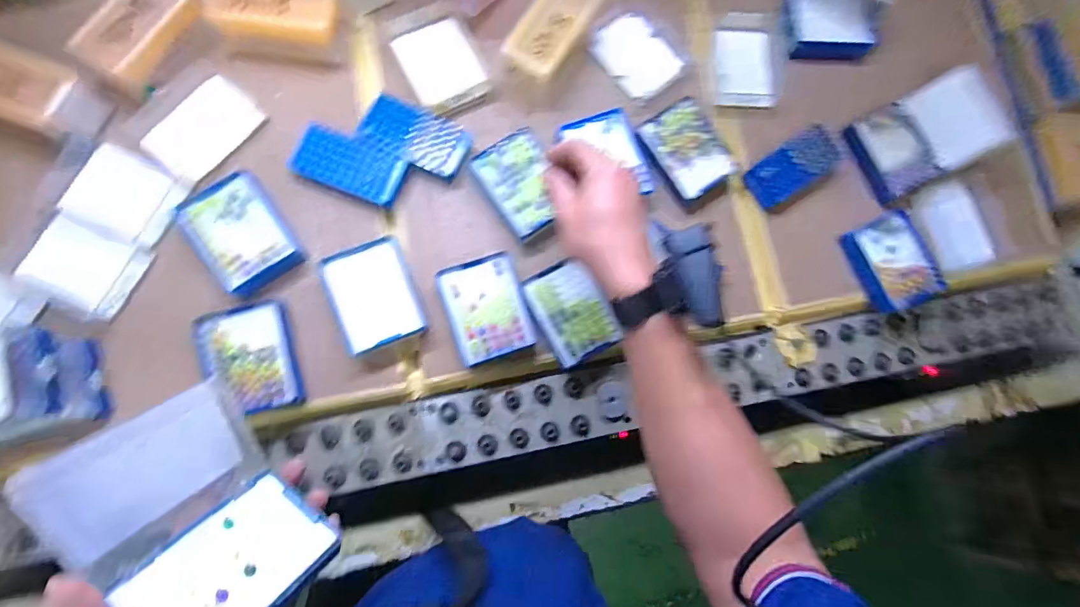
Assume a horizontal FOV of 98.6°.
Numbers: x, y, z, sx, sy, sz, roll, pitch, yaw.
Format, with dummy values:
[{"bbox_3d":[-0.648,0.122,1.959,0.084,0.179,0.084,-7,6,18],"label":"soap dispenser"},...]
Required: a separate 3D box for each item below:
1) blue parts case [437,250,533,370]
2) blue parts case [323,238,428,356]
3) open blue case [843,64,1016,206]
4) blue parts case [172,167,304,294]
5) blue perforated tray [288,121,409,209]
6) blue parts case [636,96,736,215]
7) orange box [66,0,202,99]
[{"bbox_3d":[-0.056,0.006,0.495,0.080,0.039,0.103,-17,85,-8],"label":"blue parts case"},{"bbox_3d":[-0.172,-0.007,0.486,0.081,0.030,0.105,-21,88,-8],"label":"blue parts case"},{"bbox_3d":[0.461,-0.202,0.564,0.168,0.057,0.108,-30,89,-9],"label":"open blue case"},{"bbox_3d":[-0.305,-0.073,0.476,0.086,0.037,0.114,-40,91,-9],"label":"blue parts case"},{"bbox_3d":[-0.206,-0.147,0.501,0.113,0.025,0.059,23,83,-5],"label":"blue perforated tray"},{"bbox_3d":[0.170,-0.173,0.538,0.081,0.029,0.113,-31,89,-9],"label":"blue parts case"},{"bbox_3d":[-0.400,-0.277,0.472,0.066,0.040,0.124,30,82,-4],"label":"orange box"}]

